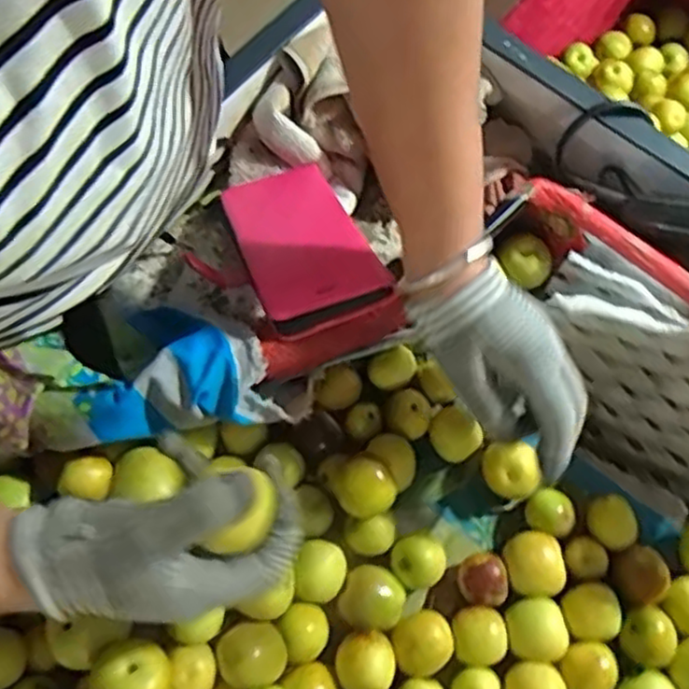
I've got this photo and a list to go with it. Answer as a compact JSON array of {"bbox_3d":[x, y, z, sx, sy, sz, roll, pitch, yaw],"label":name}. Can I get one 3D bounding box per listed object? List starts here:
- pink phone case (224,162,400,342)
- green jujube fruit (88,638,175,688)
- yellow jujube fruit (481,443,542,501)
[{"bbox_3d":[-0.033,-0.073,0.508,0.083,0.022,0.171,-21,46,-7],"label":"pink phone case"},{"bbox_3d":[-0.114,0.183,0.387,0.039,0.034,0.043,-9,74,-3],"label":"green jujube fruit"},{"bbox_3d":[0.113,0.086,0.483,0.031,0.028,0.038,-17,75,-6],"label":"yellow jujube fruit"}]

